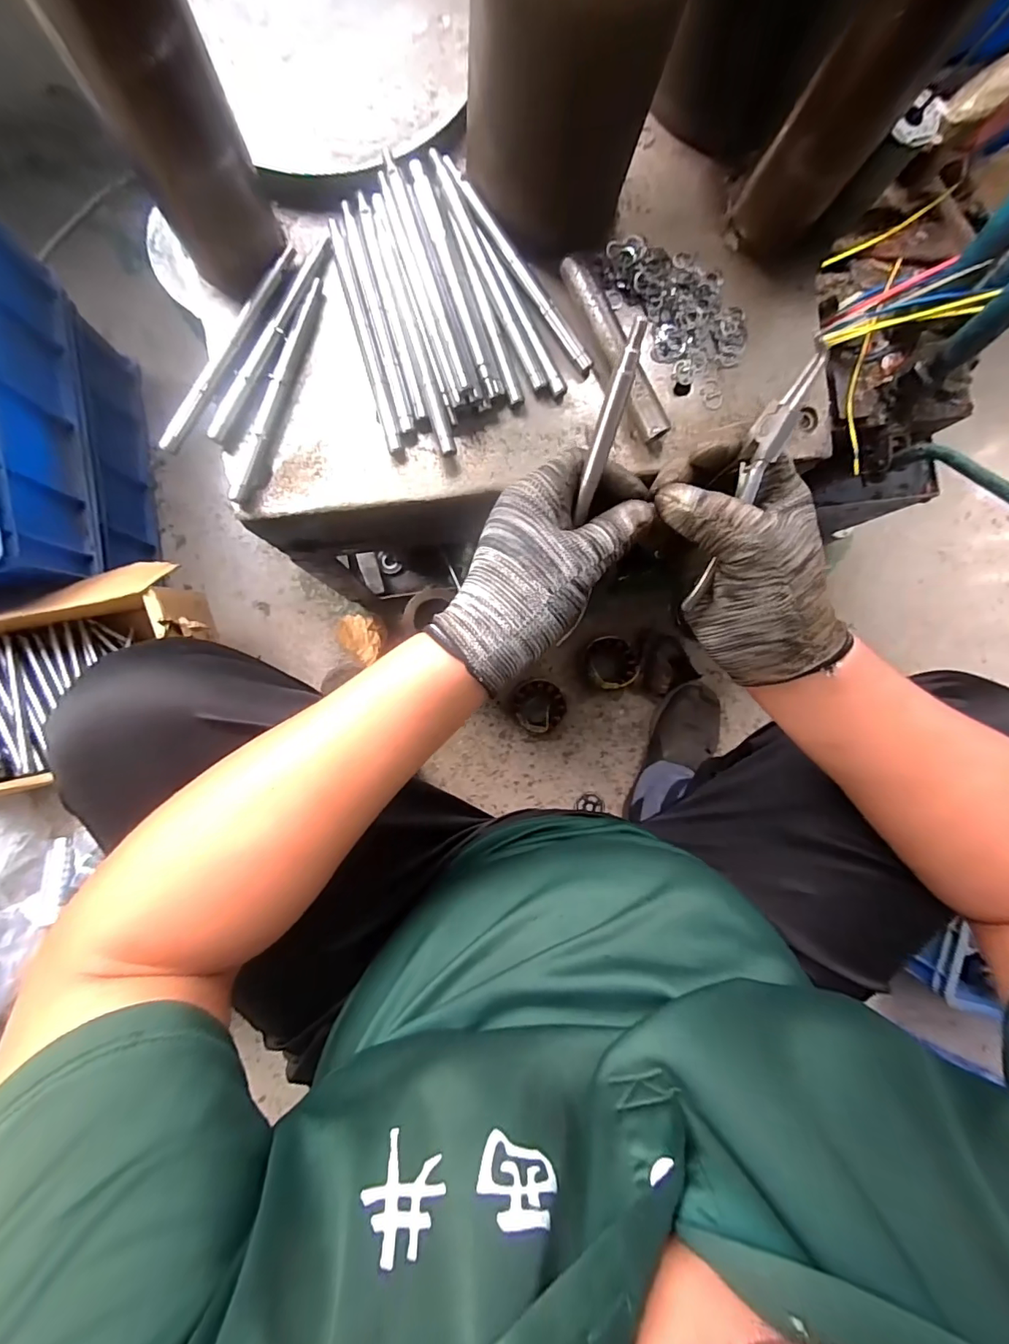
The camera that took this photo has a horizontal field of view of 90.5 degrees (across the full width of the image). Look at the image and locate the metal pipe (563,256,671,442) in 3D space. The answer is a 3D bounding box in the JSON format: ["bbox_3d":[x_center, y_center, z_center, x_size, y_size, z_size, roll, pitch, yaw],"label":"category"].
[{"bbox_3d":[0.079,-0.234,0.365,0.022,0.014,0.136,-29,93,-5],"label":"metal pipe"}]

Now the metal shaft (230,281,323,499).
[{"bbox_3d":[-0.158,-0.194,0.347,0.009,0.009,0.160,20,88,-5],"label":"metal shaft"}]

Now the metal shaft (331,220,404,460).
[{"bbox_3d":[-0.098,-0.235,0.354,0.009,0.007,0.160,-15,92,-5],"label":"metal shaft"}]

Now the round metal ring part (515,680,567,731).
[{"bbox_3d":[0.056,0.054,0.803,0.082,0.037,0.080,0,90,-6],"label":"round metal ring part"}]

